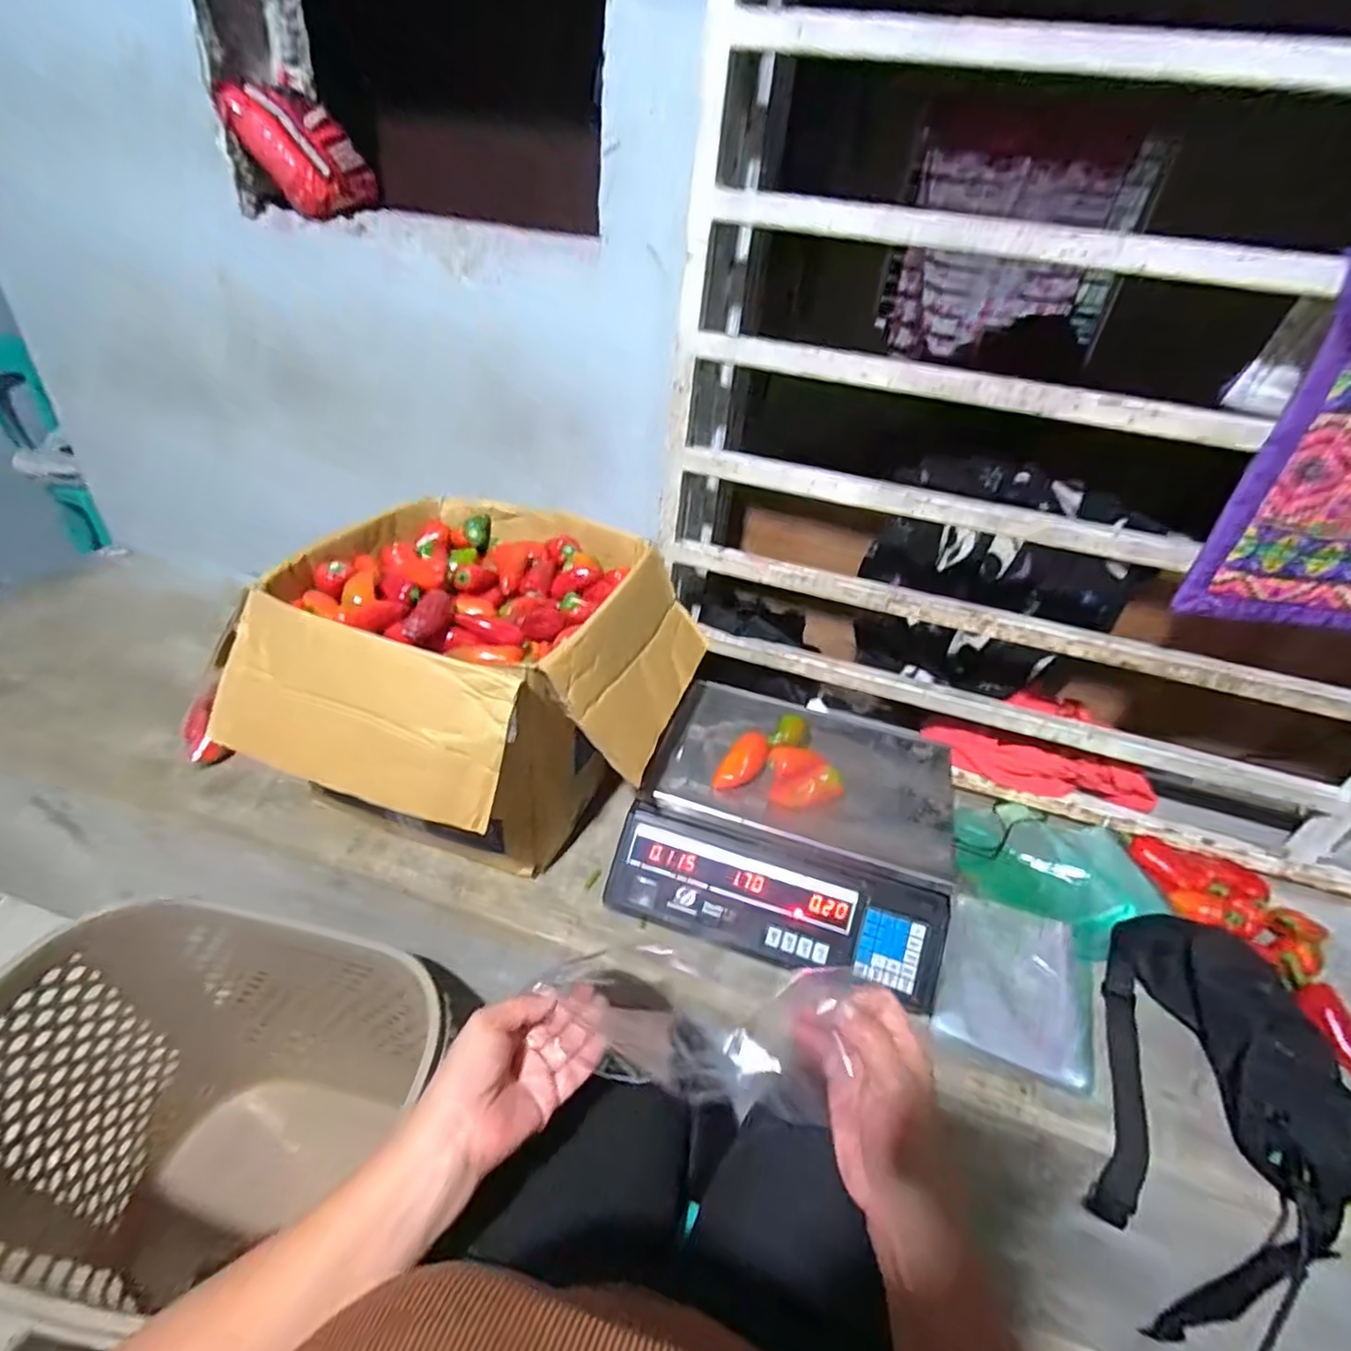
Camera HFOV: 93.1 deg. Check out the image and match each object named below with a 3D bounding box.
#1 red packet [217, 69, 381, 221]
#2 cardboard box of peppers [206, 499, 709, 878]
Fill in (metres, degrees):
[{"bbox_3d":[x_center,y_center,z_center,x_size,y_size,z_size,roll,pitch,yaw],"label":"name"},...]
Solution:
[{"bbox_3d":[-0.461,-0.645,0.792,0.140,0.113,0.064,0,37,-8],"label":"red packet"},{"bbox_3d":[-0.200,0.011,0.739,0.394,0.269,0.400,15,38,11],"label":"cardboard box of peppers"}]

